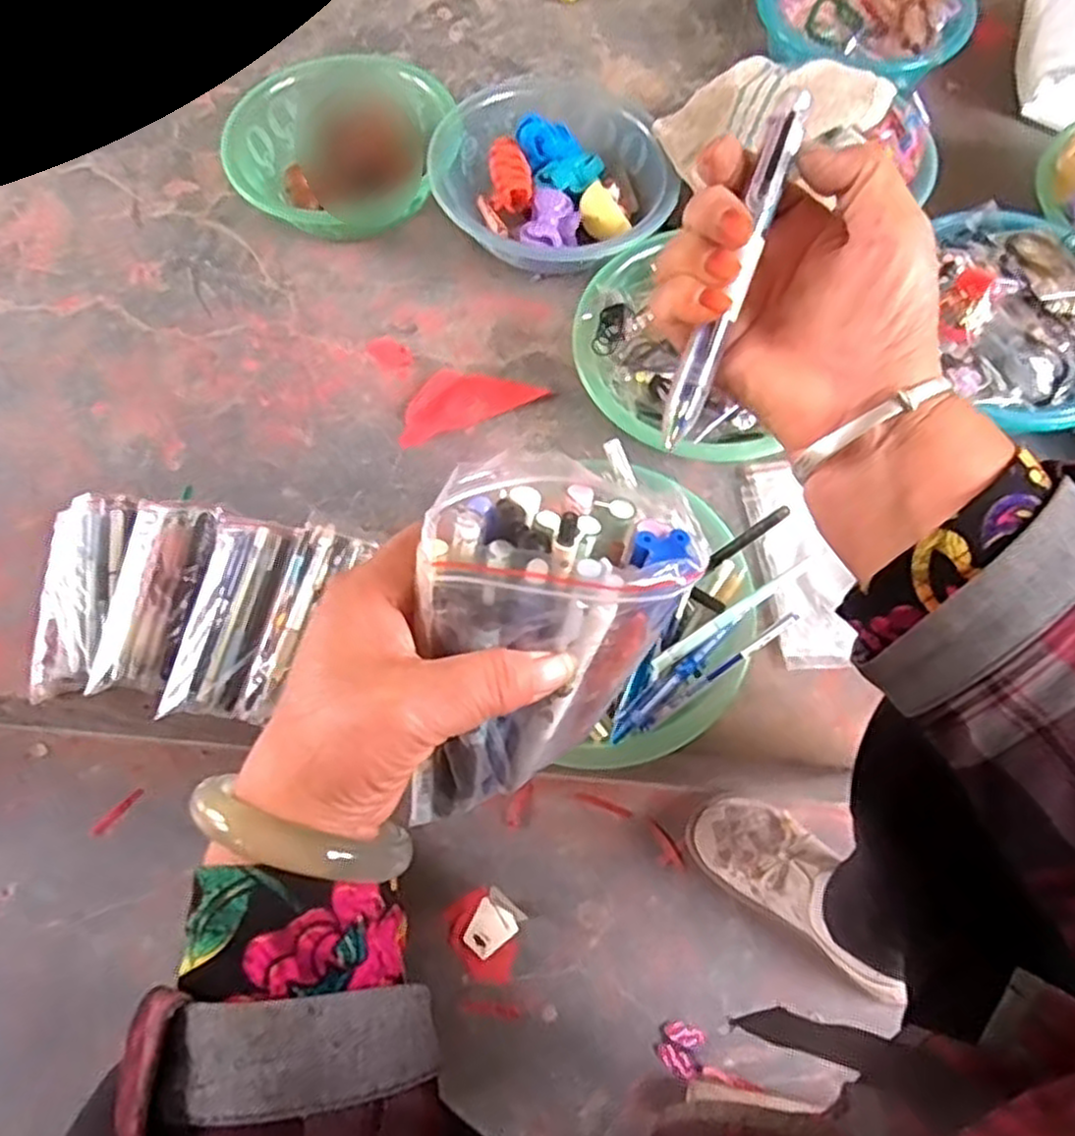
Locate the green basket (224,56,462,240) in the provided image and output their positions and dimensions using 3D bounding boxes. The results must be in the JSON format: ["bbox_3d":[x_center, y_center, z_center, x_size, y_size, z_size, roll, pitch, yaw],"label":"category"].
[{"bbox_3d":[-0.211,-0.442,0.808,0.221,0.073,0.204,-2,67,1],"label":"green basket"}]

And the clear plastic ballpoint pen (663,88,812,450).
[{"bbox_3d":[0.075,-0.114,0.293,0.014,0.010,0.136,21,101,10],"label":"clear plastic ballpoint pen"}]

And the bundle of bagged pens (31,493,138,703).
[{"bbox_3d":[-0.378,0.022,0.637,0.074,0.045,0.167,-3,67,0],"label":"bundle of bagged pens"}]

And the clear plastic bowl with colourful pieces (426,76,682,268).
[{"bbox_3d":[0.015,-0.387,0.771,0.235,0.098,0.228,0,67,1],"label":"clear plastic bowl with colourful pieces"}]

